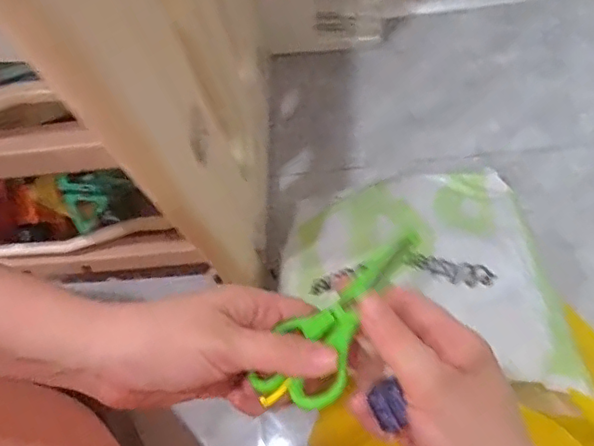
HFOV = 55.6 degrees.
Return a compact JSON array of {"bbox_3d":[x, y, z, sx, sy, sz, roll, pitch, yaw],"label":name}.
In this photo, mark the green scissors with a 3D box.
[{"bbox_3d":[0.030,0.048,0.316,0.044,0.020,0.131,36,64,15],"label":"green scissors"}]

